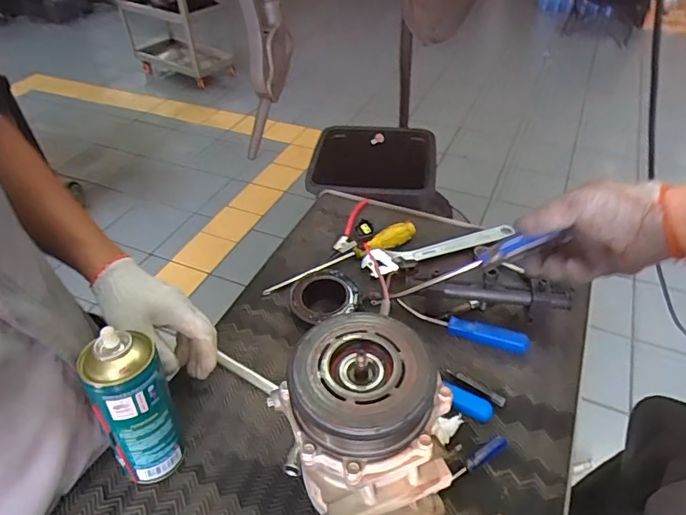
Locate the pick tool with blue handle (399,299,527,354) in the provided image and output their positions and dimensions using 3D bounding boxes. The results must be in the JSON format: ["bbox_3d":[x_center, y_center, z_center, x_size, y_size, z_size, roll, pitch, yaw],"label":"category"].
[{"bbox_3d":[0.154,0.090,0.638,0.172,0.024,0.025,15,45,17],"label":"pick tool with blue handle"}]

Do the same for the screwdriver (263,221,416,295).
[{"bbox_3d":[0.000,-0.003,0.737,0.254,0.026,0.028,-23,46,-21],"label":"screwdriver"}]

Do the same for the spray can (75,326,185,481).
[{"bbox_3d":[-0.192,0.138,0.455,0.064,0.165,0.063,-22,46,-21],"label":"spray can"}]

